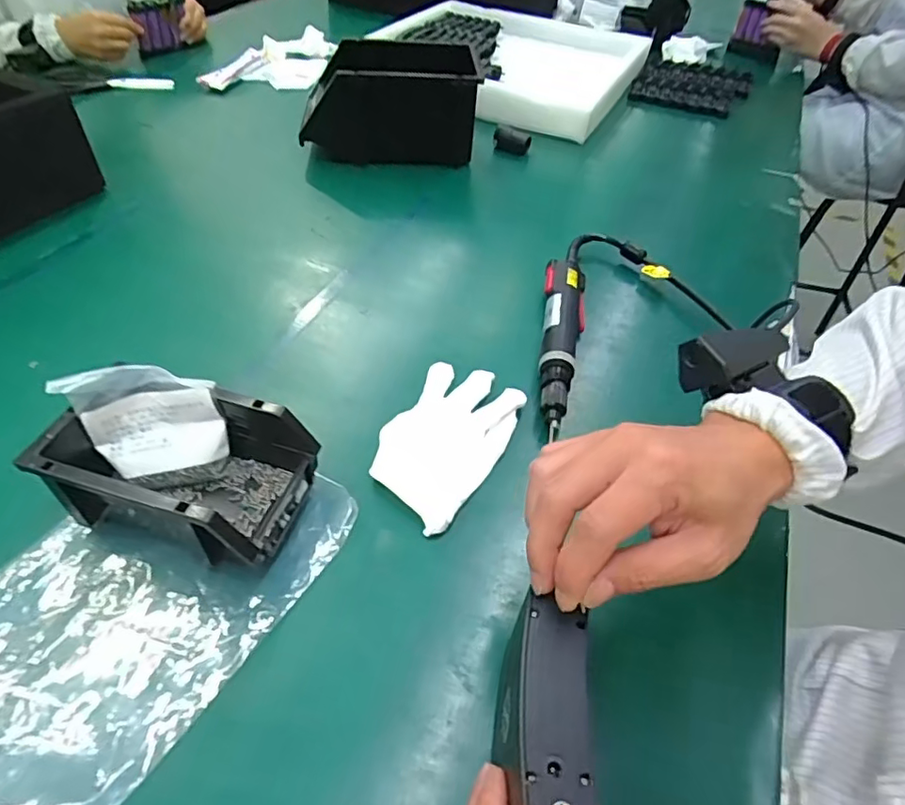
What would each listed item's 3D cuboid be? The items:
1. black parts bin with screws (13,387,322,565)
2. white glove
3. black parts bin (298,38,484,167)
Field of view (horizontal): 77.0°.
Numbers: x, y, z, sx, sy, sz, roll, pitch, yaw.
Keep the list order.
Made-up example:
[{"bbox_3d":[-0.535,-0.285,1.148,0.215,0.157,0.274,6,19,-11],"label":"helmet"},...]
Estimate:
[{"bbox_3d":[-0.192,0.048,0.404,0.164,0.075,0.098,14,47,8],"label":"black parts bin with screws"},{"bbox_3d":[-0.004,0.028,0.479,0.091,0.017,0.154,22,48,15],"label":"white glove"},{"bbox_3d":[-0.097,-0.446,0.844,0.268,0.148,0.157,8,46,3],"label":"black parts bin"}]

